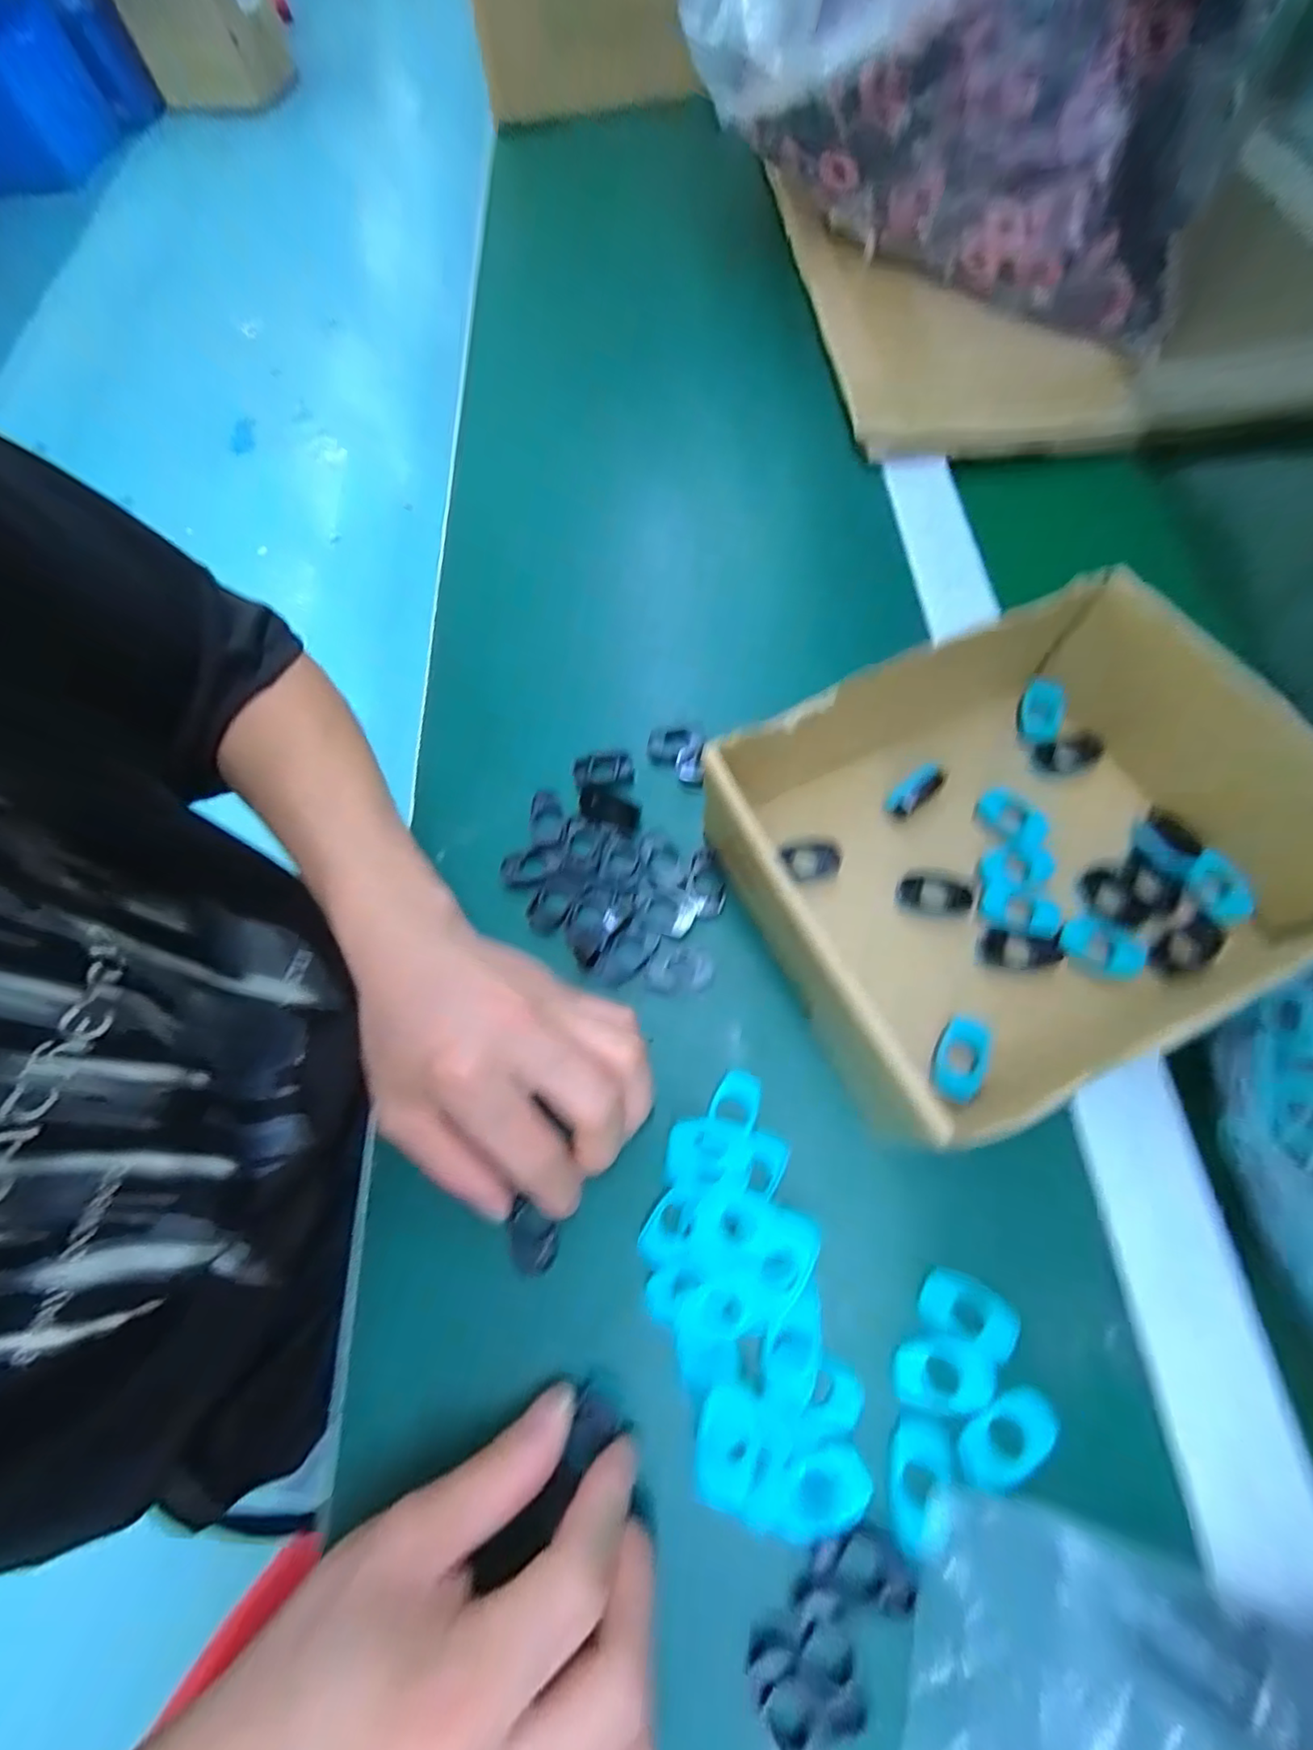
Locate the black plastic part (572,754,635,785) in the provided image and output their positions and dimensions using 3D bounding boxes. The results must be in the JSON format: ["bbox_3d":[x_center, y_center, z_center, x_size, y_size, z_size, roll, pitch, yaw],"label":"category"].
[{"bbox_3d":[-0.028,-0.057,0.325,0.031,0.005,0.017,-6,66,1],"label":"black plastic part"}]

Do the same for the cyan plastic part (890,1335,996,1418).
[{"bbox_3d":[0.103,0.178,0.217,0.035,0.004,0.022,-2,66,3],"label":"cyan plastic part"}]

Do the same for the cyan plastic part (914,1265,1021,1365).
[{"bbox_3d":[0.116,0.161,0.226,0.034,0.004,0.021,22,69,13],"label":"cyan plastic part"}]

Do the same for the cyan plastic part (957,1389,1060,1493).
[{"bbox_3d":[0.121,0.193,0.208,0.038,0.004,0.020,-27,67,-8],"label":"cyan plastic part"}]

